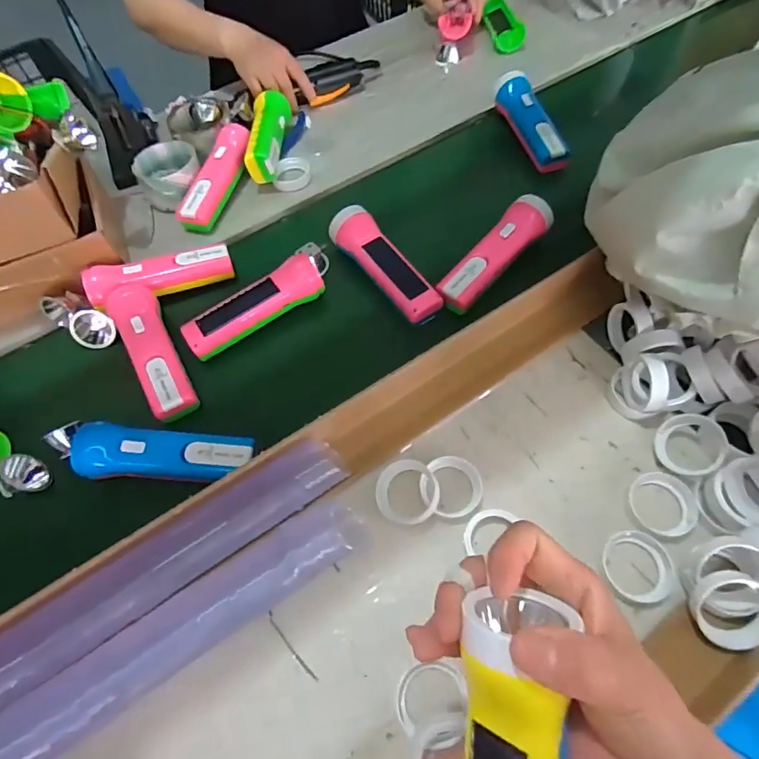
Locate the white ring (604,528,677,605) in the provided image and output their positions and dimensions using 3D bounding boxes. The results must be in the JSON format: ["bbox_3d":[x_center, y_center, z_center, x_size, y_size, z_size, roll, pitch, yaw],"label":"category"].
[{"bbox_3d":[0.207,0.150,0.392,0.050,0.017,0.054,-1,62,1],"label":"white ring"}]

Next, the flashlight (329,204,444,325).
[{"bbox_3d":[0.003,-0.127,0.552,0.045,0.043,0.165,-33,66,-15],"label":"flashlight"}]

